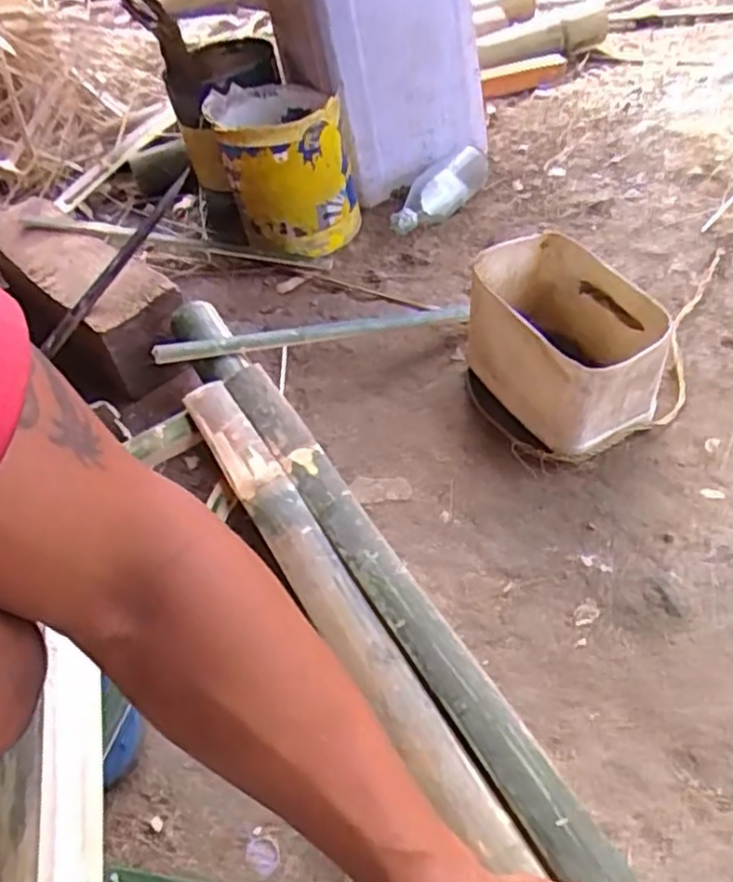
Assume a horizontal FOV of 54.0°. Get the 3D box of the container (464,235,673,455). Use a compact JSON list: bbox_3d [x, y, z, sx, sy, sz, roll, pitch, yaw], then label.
[{"bbox_3d":[0.172,-0.090,0.675,0.134,0.125,0.200,-18,48,-7],"label":"container"}]

